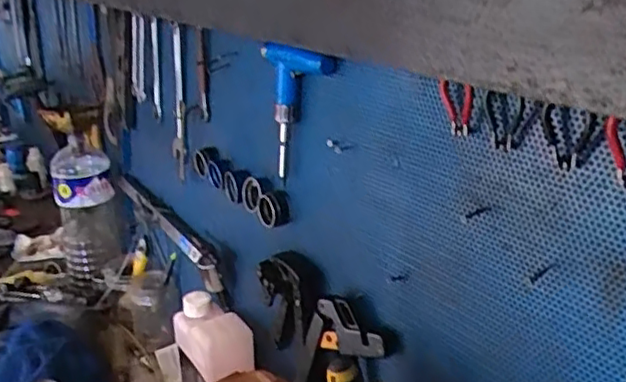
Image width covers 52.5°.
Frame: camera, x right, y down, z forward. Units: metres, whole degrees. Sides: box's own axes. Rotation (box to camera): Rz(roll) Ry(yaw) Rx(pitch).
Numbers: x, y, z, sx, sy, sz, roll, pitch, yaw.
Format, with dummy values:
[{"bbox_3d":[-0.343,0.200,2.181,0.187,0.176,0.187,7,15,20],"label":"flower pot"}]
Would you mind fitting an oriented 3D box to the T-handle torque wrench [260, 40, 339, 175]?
[{"bbox_3d":[-0.016,-0.076,0.643,0.027,0.133,0.101,-11,22,-32],"label":"T-handle torque wrench"}]

